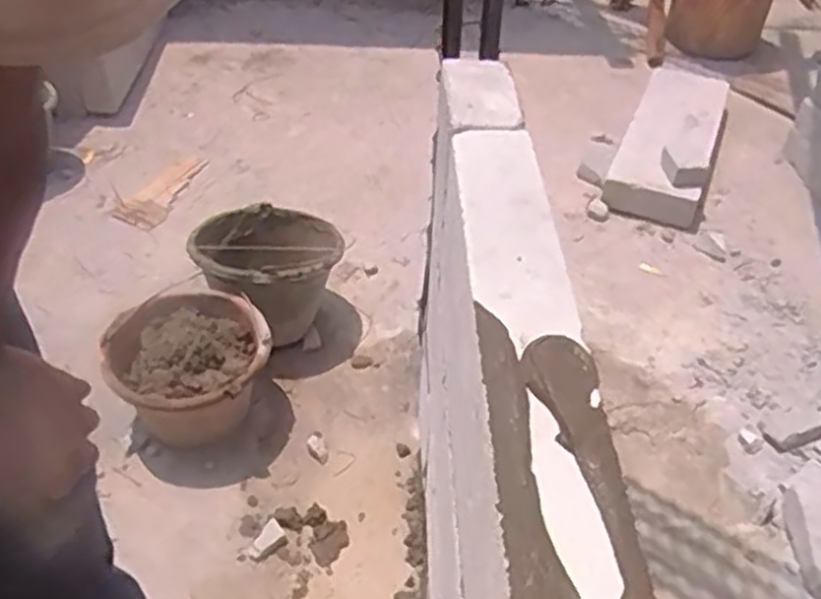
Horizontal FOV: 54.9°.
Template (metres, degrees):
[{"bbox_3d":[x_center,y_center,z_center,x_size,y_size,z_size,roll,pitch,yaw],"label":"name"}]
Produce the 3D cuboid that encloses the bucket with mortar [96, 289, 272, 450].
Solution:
[{"bbox_3d":[-0.335,0.112,1.230,0.229,0.178,0.227,1,43,-1],"label":"bucket with mortar"}]

